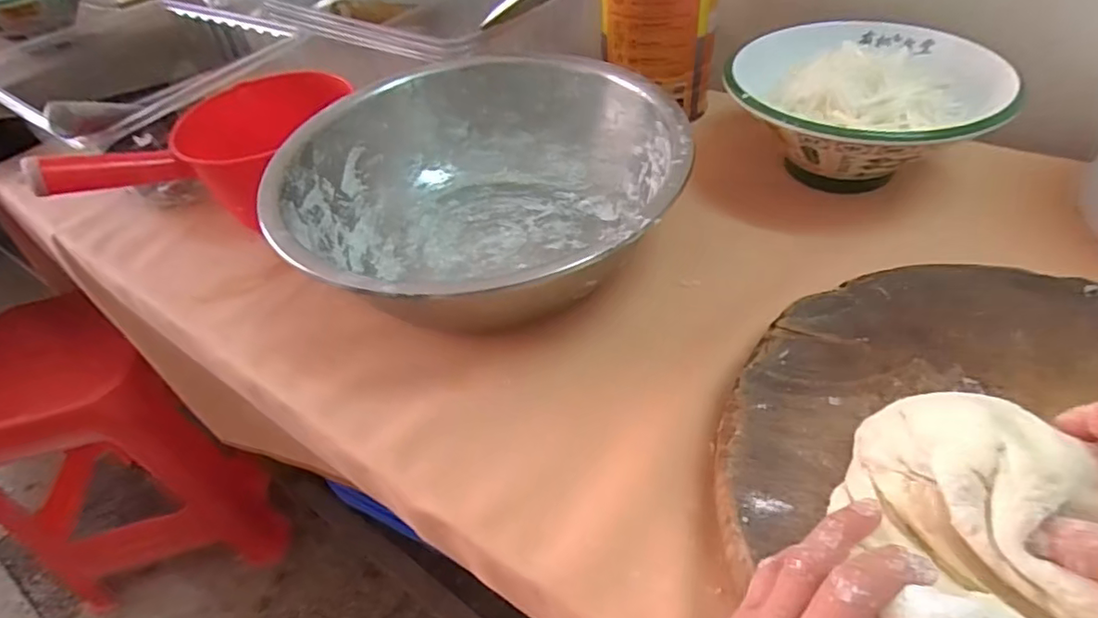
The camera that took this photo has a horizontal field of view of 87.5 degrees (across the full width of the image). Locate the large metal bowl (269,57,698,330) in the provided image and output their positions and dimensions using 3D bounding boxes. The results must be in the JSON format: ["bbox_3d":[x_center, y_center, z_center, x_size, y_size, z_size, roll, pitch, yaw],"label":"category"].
[{"bbox_3d":[-0.053,-0.112,0.523,0.324,0.103,0.324,-3,46,3],"label":"large metal bowl"}]

